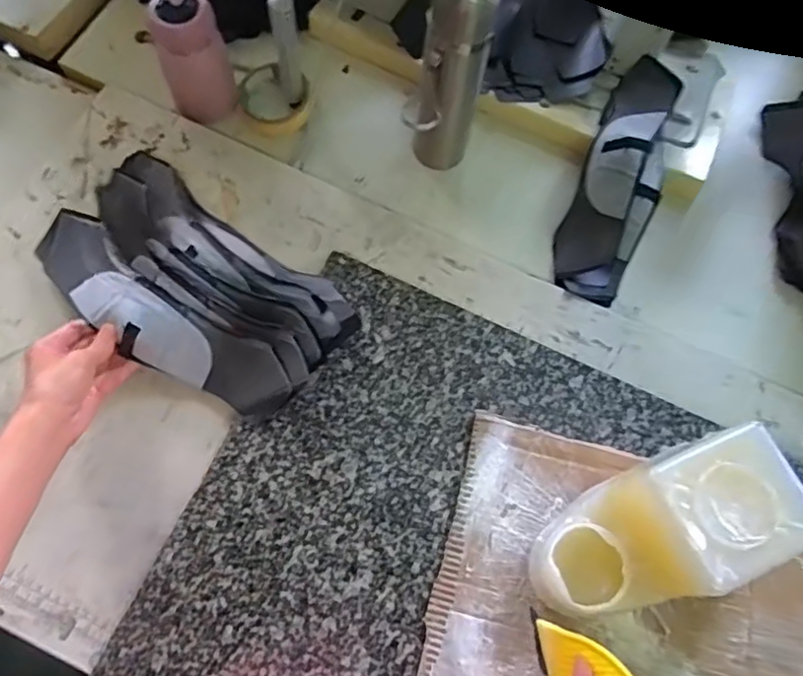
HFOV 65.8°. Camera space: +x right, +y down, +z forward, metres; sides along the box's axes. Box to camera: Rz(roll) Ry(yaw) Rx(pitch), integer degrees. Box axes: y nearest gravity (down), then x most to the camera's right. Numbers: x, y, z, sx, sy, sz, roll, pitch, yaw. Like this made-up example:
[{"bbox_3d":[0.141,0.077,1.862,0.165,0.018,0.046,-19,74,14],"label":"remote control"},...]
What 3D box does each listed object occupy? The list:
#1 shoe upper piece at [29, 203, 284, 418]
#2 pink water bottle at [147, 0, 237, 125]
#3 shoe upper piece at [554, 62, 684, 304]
[{"bbox_3d":[-0.241,-0.022,0.603,0.298,0.047,0.078,35,75,5],"label":"shoe upper piece"},{"bbox_3d":[-0.236,-0.320,0.705,0.074,0.133,0.071,1,70,-3],"label":"pink water bottle"},{"bbox_3d":[0.263,-0.200,0.723,0.090,0.082,0.316,21,71,5],"label":"shoe upper piece"}]

